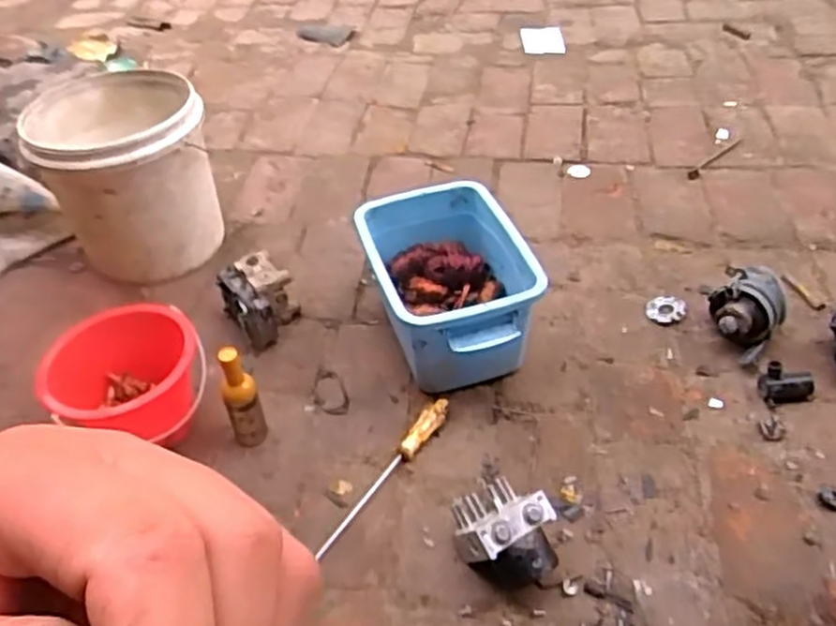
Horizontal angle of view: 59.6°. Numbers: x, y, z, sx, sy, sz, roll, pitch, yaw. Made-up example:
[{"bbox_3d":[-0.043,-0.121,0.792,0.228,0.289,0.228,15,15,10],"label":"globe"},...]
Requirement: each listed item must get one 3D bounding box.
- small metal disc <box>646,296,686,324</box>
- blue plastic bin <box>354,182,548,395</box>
[{"bbox_3d":[0.358,-0.005,1.054,0.052,0.013,0.052,-3,44,3],"label":"small metal disc"},{"bbox_3d":[0.039,-0.033,1.020,0.196,0.164,0.306,-14,44,-9],"label":"blue plastic bin"}]

